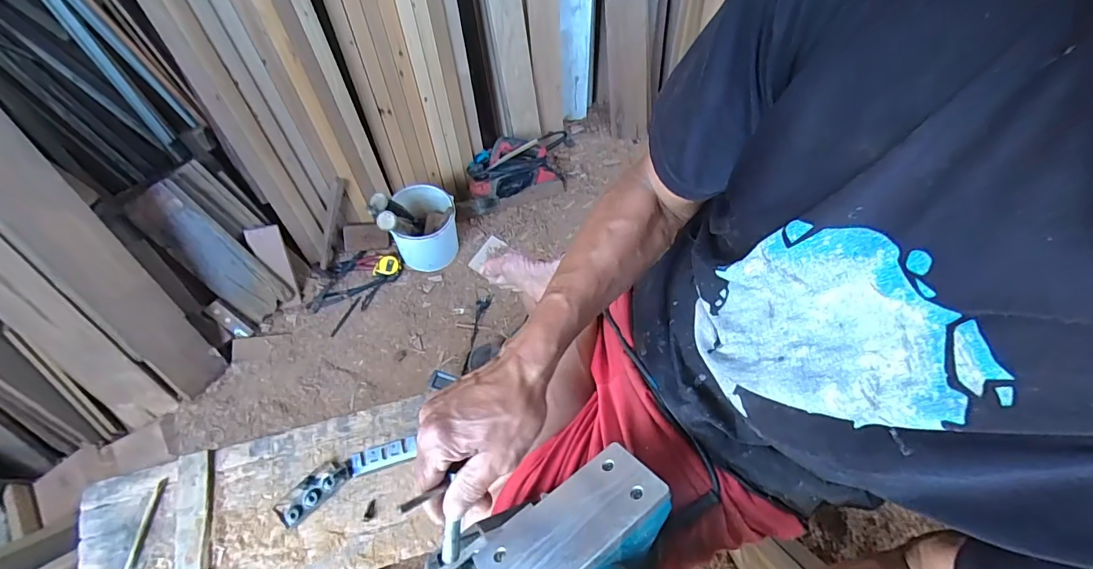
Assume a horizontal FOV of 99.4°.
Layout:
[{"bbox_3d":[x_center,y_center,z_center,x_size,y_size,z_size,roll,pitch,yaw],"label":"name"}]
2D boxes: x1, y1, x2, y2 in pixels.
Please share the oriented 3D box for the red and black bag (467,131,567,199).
[{"bbox_3d":[-0.085,-0.348,1.424,0.306,0.175,0.149,-10,64,-8],"label":"red and black bag"}]

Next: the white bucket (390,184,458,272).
[{"bbox_3d":[-0.343,-0.157,1.326,0.175,0.178,0.173,-2,63,-4],"label":"white bucket"}]

